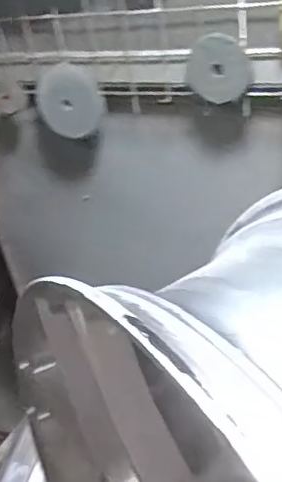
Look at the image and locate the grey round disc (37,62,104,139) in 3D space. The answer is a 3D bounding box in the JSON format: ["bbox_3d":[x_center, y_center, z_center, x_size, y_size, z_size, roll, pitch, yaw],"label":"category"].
[{"bbox_3d":[-0.106,-0.205,0.834,0.098,0.100,0.023,22,26,4],"label":"grey round disc"}]

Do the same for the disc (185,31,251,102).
[{"bbox_3d":[0.099,-0.217,0.724,0.081,0.080,0.012,35,34,-6],"label":"disc"}]

